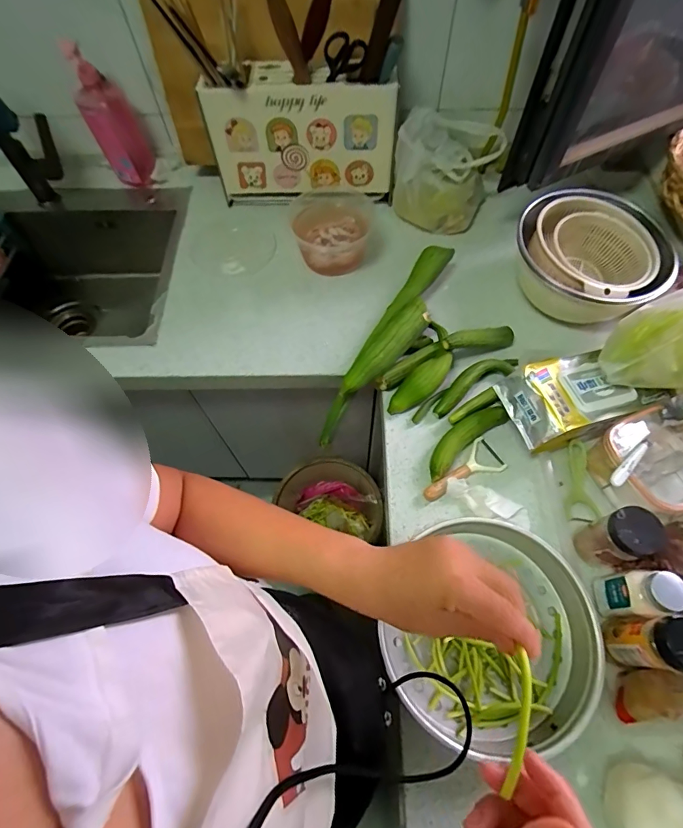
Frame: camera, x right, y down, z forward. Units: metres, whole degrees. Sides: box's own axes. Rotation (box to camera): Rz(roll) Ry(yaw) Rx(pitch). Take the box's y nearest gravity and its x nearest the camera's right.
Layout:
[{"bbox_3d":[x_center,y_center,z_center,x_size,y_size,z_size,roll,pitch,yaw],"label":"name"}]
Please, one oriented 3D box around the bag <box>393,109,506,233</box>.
[{"bbox_3d":[0.212,-0.498,0.856,0.195,0.172,0.180,12,64,7],"label":"bag"}]

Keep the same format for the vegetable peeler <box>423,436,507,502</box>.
[{"bbox_3d":[0.184,0.089,0.650,0.143,0.026,0.059,-29,66,-13],"label":"vegetable peeler"}]

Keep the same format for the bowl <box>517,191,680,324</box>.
[{"bbox_3d":[0.446,-0.269,0.763,0.205,0.137,0.237,-27,66,-12],"label":"bowl"}]

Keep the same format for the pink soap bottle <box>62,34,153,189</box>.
[{"bbox_3d":[-0.476,-0.613,0.881,0.098,0.274,0.074,-27,66,-11],"label":"pink soap bottle"}]

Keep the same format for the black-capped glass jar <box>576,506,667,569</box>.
[{"bbox_3d":[0.361,0.165,0.559,0.054,0.112,0.056,-1,63,1],"label":"black-capped glass jar"}]

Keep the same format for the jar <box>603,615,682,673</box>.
[{"bbox_3d":[0.357,0.261,0.483,0.050,0.124,0.052,-1,63,1],"label":"jar"}]

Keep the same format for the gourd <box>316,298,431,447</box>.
[{"bbox_3d":[0.044,-0.079,0.706,0.058,0.062,0.287,37,84,18],"label":"gourd"}]

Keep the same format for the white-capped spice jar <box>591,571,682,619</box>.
[{"bbox_3d":[0.362,0.223,0.522,0.053,0.111,0.047,-6,63,-2],"label":"white-capped spice jar"}]

